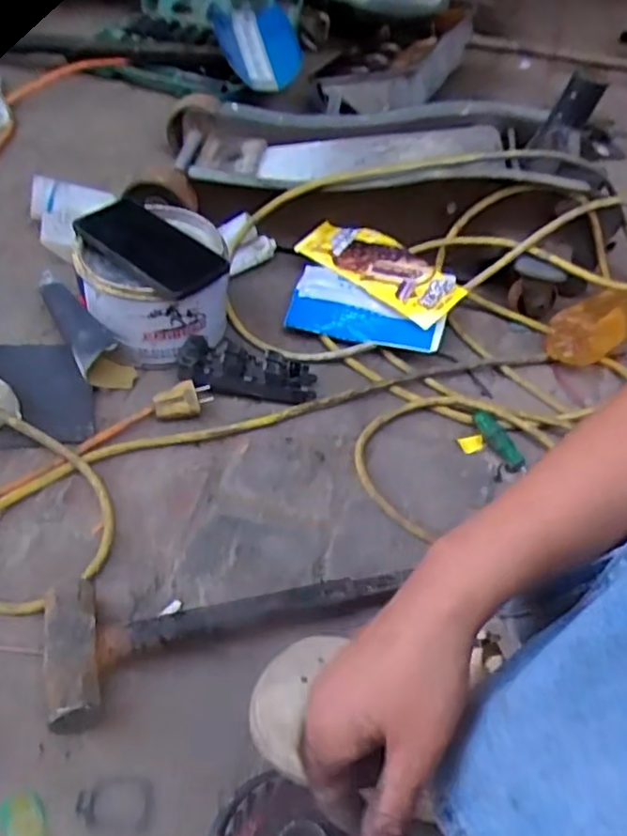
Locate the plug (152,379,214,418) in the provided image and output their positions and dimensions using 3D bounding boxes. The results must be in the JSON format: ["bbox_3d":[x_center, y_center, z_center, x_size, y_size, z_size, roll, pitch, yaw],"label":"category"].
[{"bbox_3d":[-0.129,-0.018,0.655,0.055,0.020,0.034,-6,85,-13],"label":"plug"}]

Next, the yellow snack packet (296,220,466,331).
[{"bbox_3d":[0.076,-0.177,0.771,0.200,0.030,0.076,37,53,22],"label":"yellow snack packet"}]

